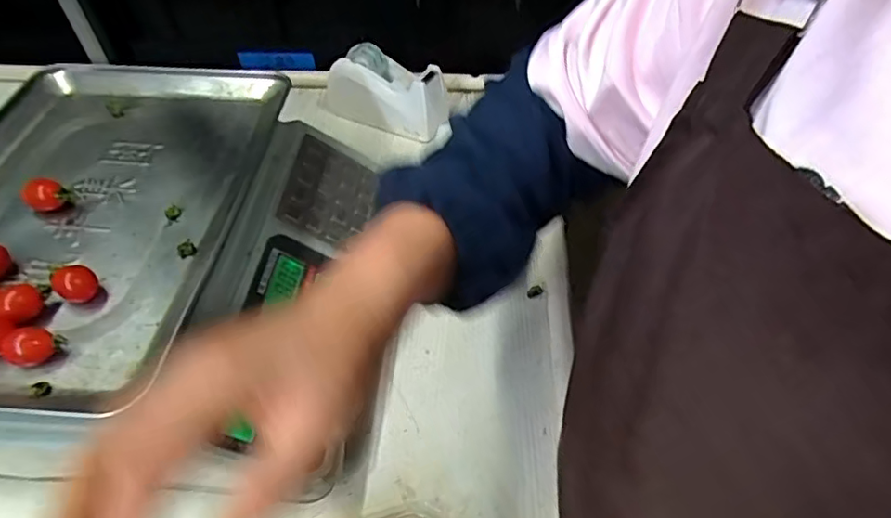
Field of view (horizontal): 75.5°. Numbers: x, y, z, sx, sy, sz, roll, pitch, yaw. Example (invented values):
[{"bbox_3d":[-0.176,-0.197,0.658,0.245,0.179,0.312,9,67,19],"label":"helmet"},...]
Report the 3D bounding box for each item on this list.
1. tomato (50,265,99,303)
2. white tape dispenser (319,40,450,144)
[{"bbox_3d":[-0.236,0.016,0.368,0.025,0.019,0.021,25,53,21],"label":"tomato"},{"bbox_3d":[-0.080,-0.200,0.684,0.169,0.076,0.064,11,50,10],"label":"white tape dispenser"}]

